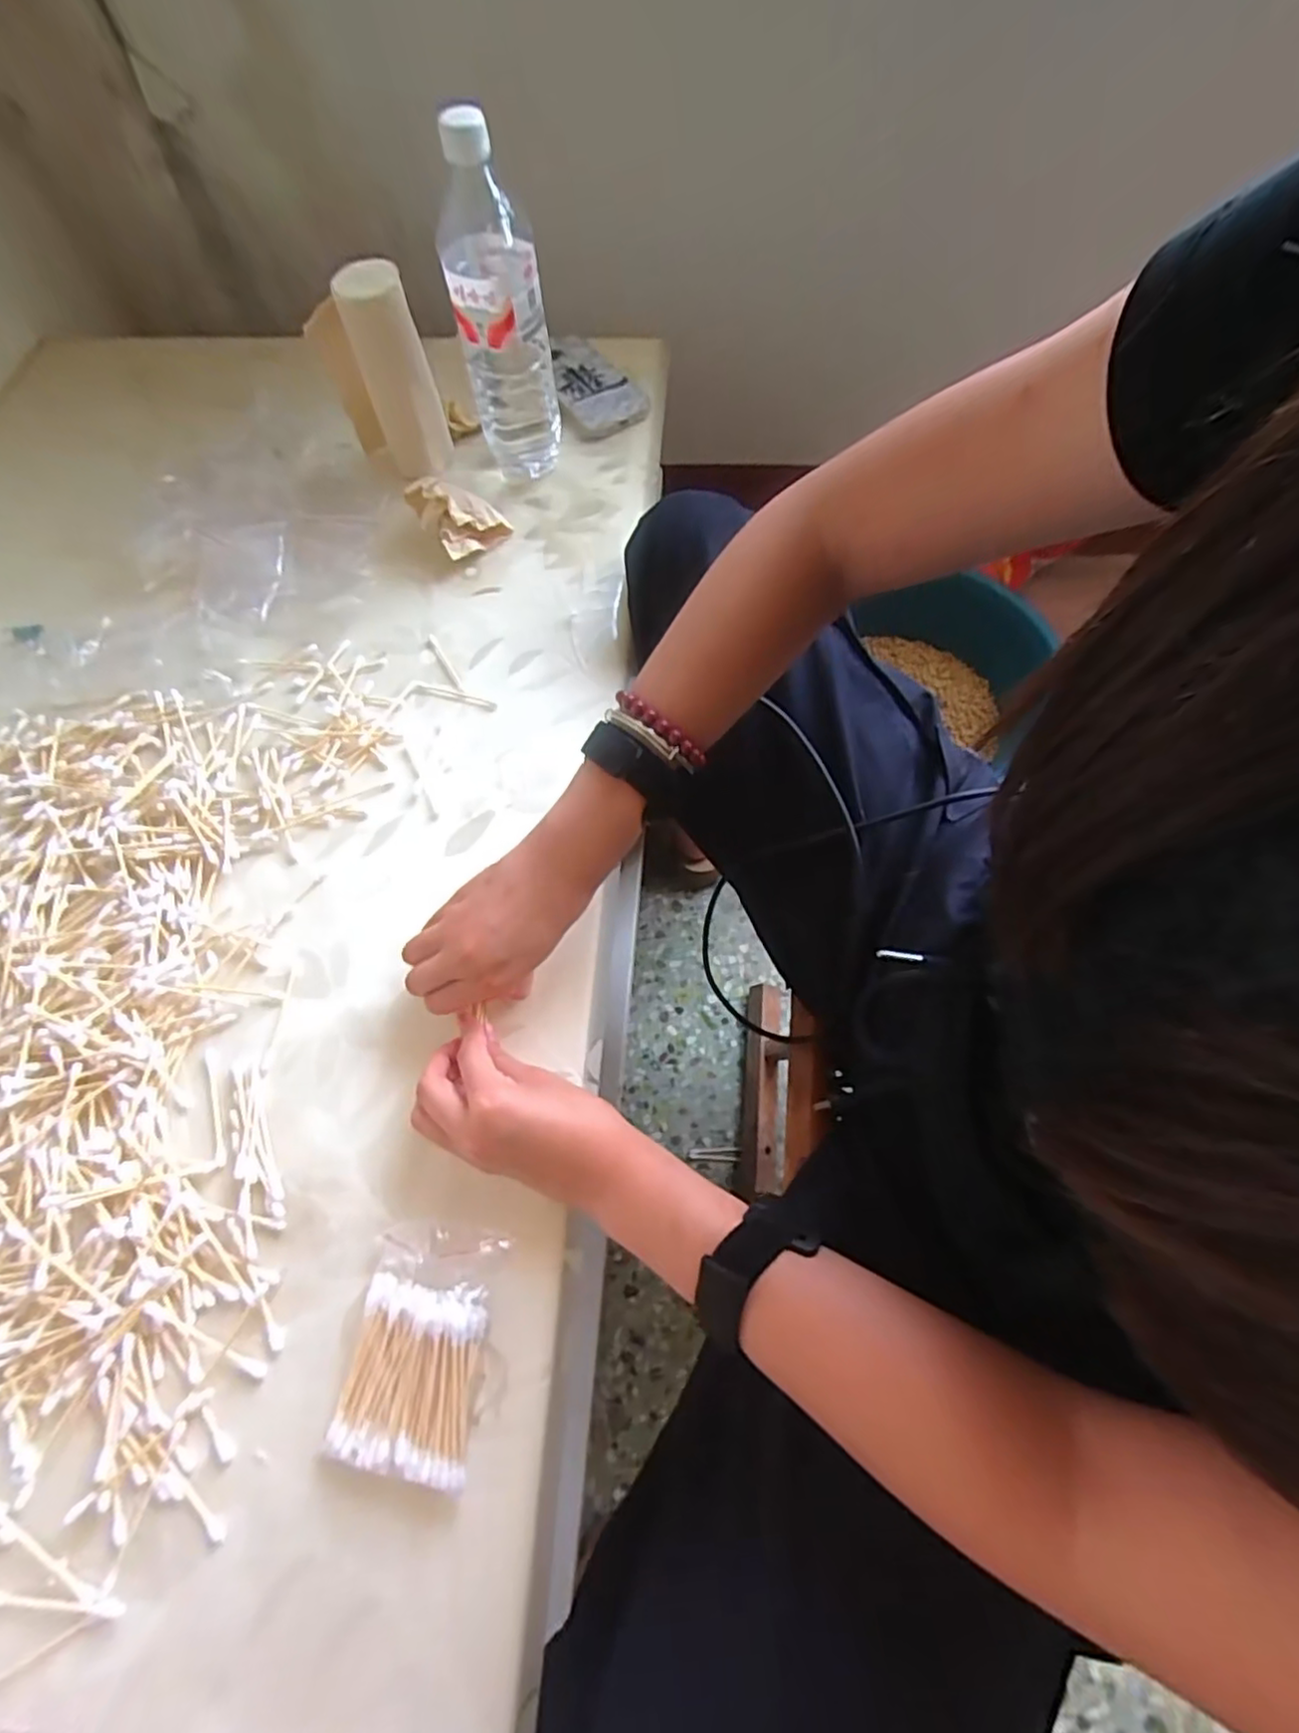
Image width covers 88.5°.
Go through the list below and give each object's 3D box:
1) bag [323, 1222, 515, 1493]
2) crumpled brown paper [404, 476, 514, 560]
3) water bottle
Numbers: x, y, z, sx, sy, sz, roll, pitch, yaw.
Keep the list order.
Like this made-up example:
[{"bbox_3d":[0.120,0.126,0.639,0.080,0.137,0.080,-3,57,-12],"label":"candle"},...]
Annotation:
[{"bbox_3d":[-0.110,0.236,0.331,0.073,0.019,0.100,7,66,5],"label":"bag"},{"bbox_3d":[-0.161,-0.297,0.555,0.057,0.043,0.073,-39,70,-15],"label":"crumpled brown paper"},{"bbox_3d":[-0.110,-0.405,0.499,0.066,0.226,0.063,-11,66,-3],"label":"water bottle"}]

